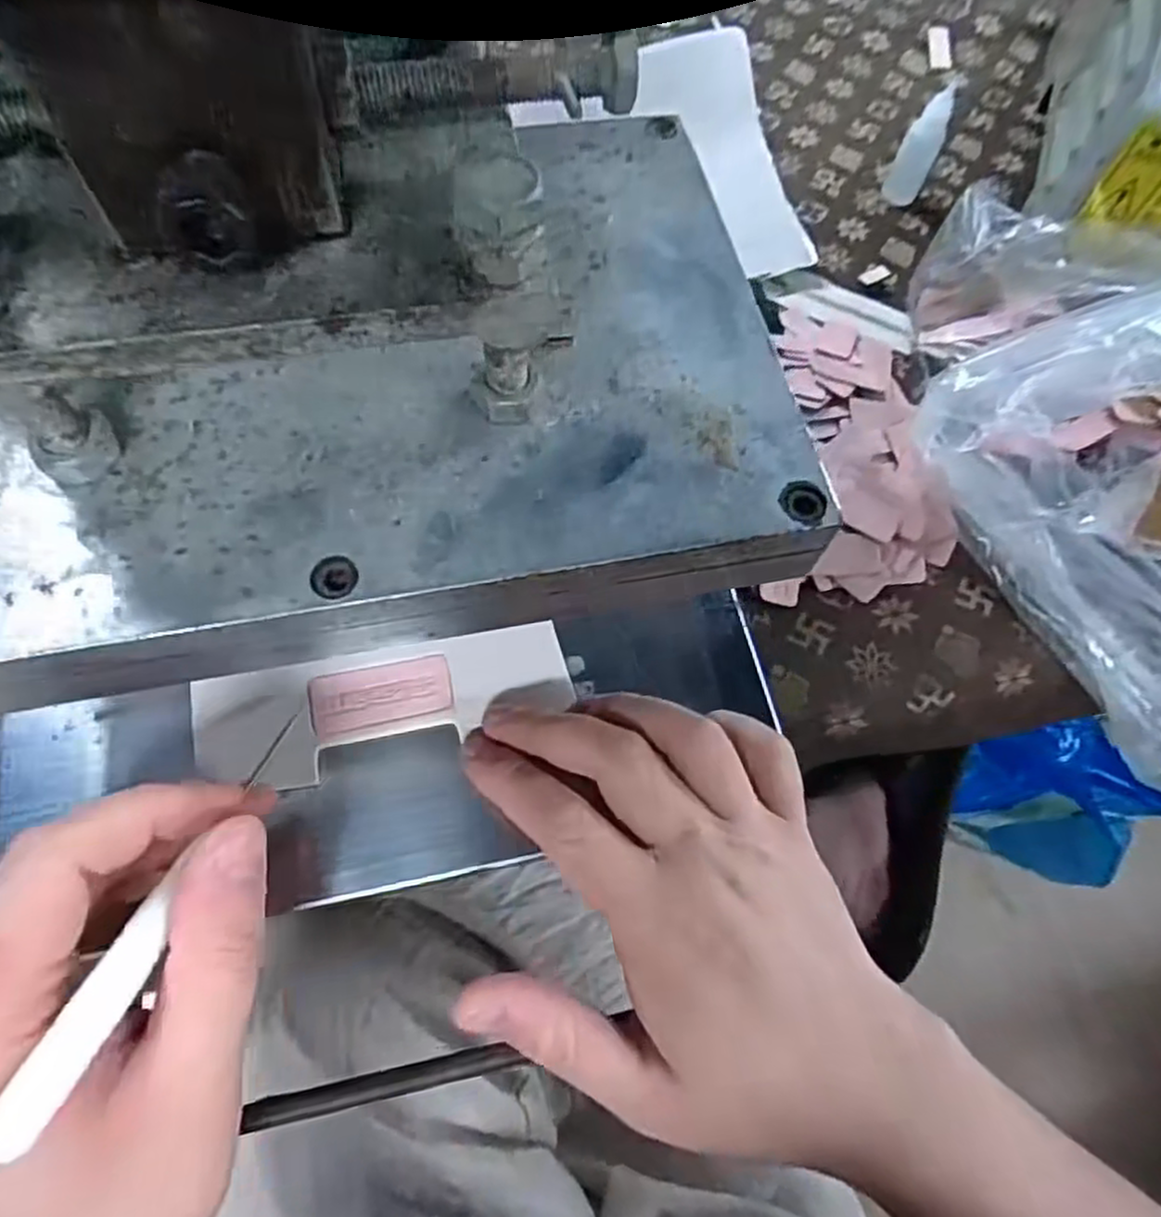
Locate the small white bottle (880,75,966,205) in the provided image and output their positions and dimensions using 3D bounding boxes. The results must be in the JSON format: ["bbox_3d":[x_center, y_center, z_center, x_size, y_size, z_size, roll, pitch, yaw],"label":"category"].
[{"bbox_3d":[0.220,-0.299,0.477,0.022,0.071,0.022,25,69,7],"label":"small white bottle"}]

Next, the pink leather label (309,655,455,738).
[{"bbox_3d":[-0.074,0.032,0.276,0.050,0.004,0.023,-12,74,-10],"label":"pink leather label"}]

